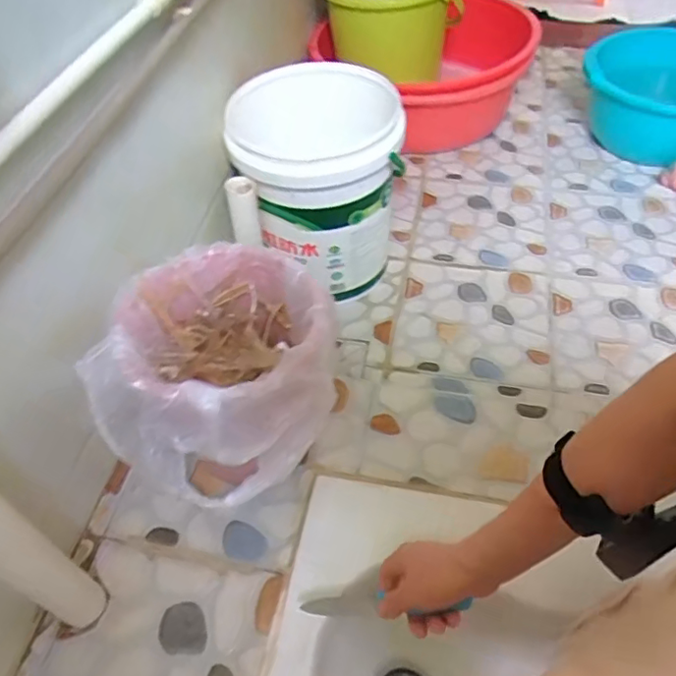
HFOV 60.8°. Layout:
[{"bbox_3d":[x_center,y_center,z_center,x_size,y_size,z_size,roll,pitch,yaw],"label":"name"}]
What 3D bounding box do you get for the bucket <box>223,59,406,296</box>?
[{"bbox_3d":[-0.031,-0.273,1.138,0.287,0.387,0.287,-1,51,2],"label":"bucket"}]

